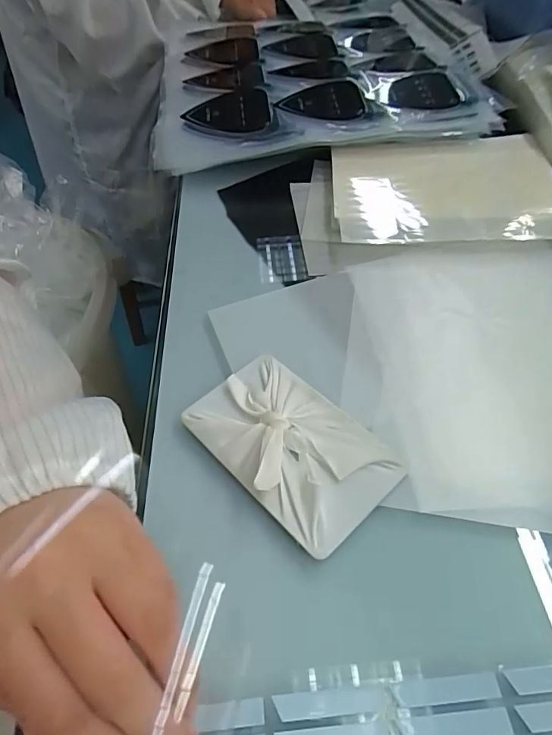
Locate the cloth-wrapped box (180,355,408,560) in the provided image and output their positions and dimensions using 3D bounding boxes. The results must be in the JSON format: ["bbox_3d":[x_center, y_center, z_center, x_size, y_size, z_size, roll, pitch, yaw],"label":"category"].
[{"bbox_3d":[0.007,0.038,0.252,0.070,0.015,0.113,-39,58,-24],"label":"cloth-wrapped box"}]

